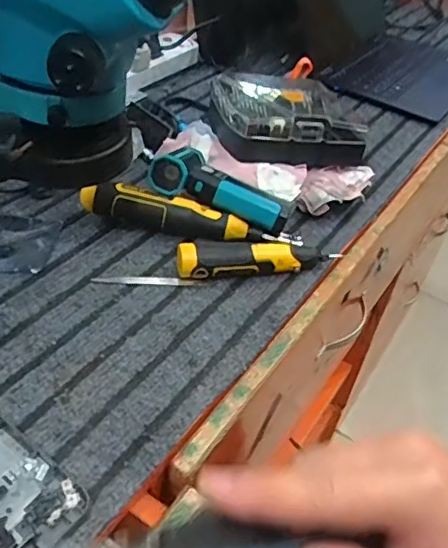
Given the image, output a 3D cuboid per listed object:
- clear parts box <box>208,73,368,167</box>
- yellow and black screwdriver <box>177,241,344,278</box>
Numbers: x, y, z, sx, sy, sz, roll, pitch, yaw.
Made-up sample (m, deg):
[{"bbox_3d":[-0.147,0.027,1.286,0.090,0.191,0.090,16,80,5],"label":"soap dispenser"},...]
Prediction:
[{"bbox_3d":[0.075,-0.185,0.674,0.159,0.049,0.158,-4,43,-13],"label":"clear parts box"},{"bbox_3d":[0.031,-0.016,0.532,0.149,0.032,0.030,-7,44,-17],"label":"yellow and black screwdriver"}]

